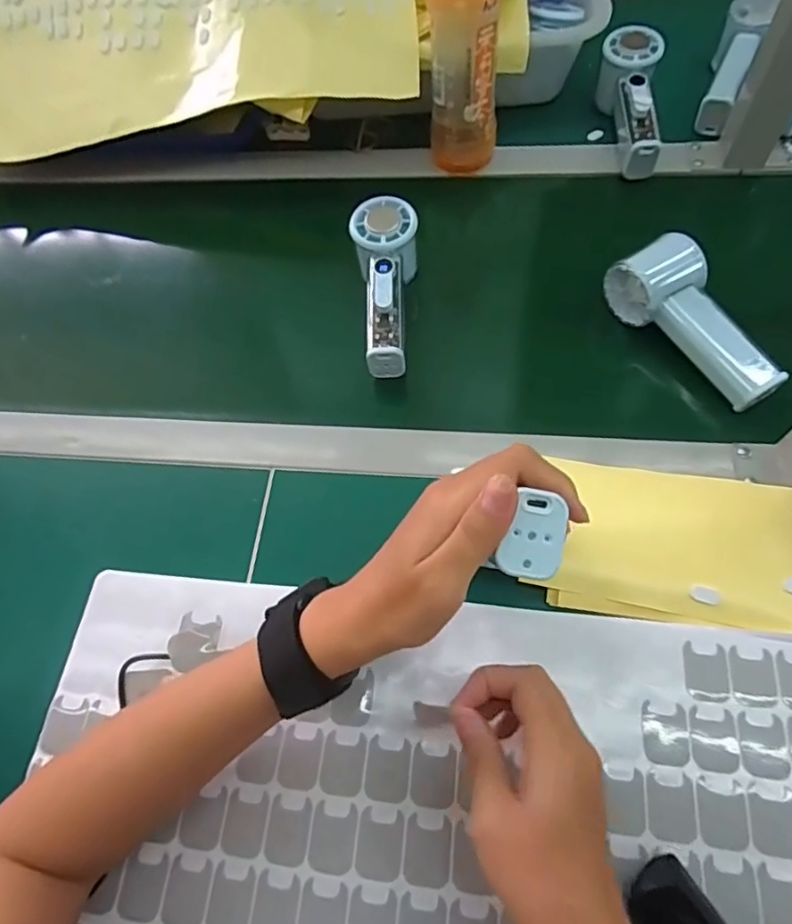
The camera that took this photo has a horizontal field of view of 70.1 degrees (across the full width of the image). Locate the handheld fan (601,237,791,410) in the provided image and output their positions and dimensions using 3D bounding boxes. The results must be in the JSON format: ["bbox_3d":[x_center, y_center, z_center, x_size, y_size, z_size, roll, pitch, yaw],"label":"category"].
[{"bbox_3d":[0.234,-0.110,0.441,0.057,0.046,0.149,-24,65,-8],"label":"handheld fan"}]

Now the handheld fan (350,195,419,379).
[{"bbox_3d":[-0.009,-0.150,0.490,0.053,0.044,0.157,0,77,3],"label":"handheld fan"}]

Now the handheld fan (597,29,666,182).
[{"bbox_3d":[0.235,-0.351,0.562,0.052,0.060,0.152,-2,80,3],"label":"handheld fan"}]

